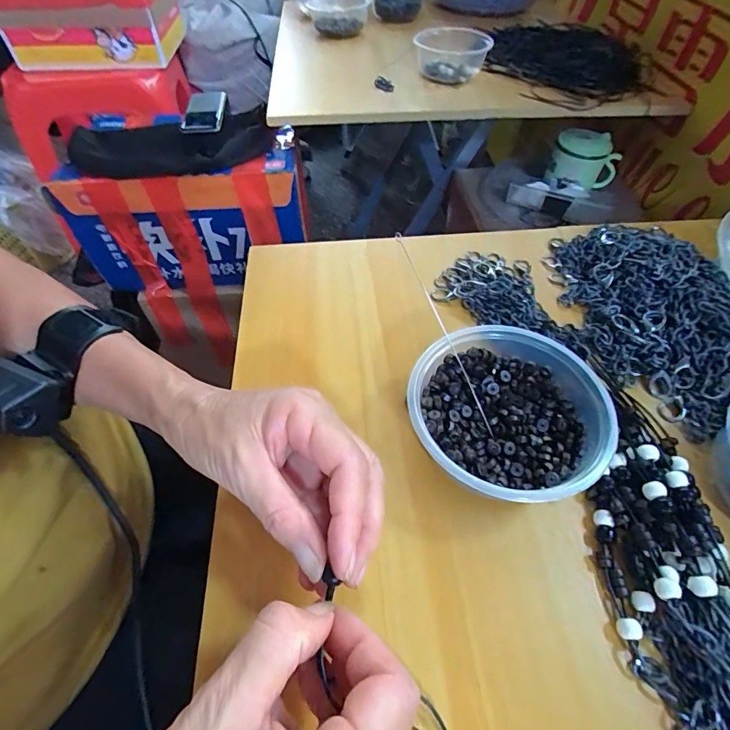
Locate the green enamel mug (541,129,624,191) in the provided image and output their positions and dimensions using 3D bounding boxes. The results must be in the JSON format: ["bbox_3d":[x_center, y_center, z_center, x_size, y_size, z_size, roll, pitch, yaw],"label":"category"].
[{"bbox_3d":[0.346,-0.321,0.660,0.098,0.064,0.072,27,58,19],"label":"green enamel mug"}]

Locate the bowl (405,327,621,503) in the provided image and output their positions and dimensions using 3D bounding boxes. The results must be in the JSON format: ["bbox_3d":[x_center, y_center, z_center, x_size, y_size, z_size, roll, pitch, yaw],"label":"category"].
[{"bbox_3d":[0.086,0.032,0.252,0.103,0.044,0.107,0,53,0],"label":"bowl"}]

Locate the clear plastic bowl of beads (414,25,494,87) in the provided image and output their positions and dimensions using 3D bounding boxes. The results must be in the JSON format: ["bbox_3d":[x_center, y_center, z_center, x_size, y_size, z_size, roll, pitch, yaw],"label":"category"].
[{"bbox_3d":[0.128,-0.474,0.634,0.106,0.046,0.091,-4,54,-3],"label":"clear plastic bowl of beads"}]

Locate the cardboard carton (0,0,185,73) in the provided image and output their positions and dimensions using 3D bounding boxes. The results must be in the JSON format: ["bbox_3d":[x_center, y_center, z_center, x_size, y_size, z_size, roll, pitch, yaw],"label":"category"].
[{"bbox_3d":[-0.555,-0.733,0.838,0.295,0.174,0.209,-6,54,-5],"label":"cardboard carton"}]

